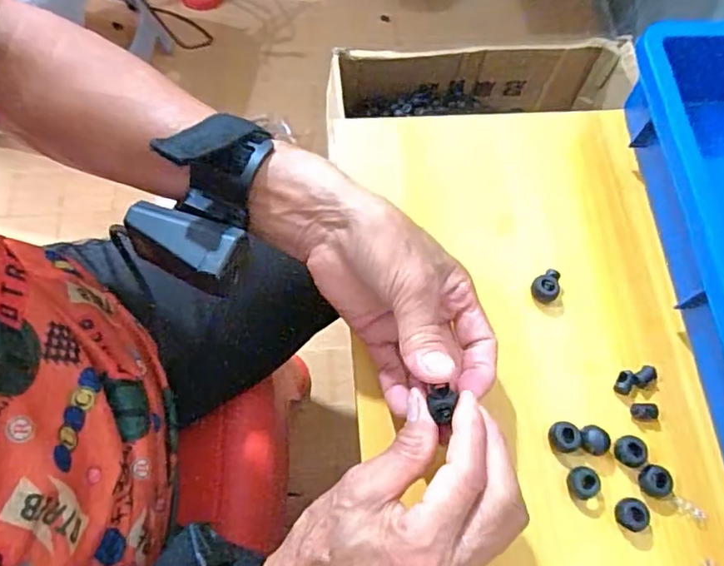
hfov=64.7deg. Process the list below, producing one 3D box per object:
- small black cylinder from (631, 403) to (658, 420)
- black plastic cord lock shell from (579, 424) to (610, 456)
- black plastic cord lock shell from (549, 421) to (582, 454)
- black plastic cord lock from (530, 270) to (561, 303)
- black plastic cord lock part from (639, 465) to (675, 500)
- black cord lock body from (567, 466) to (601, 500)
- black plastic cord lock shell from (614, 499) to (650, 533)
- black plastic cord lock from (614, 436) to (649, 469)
[{"bbox_3d":[0.165,0.076,0.335,0.014,0.006,0.009,0,65,-2],"label":"small black cylinder"},{"bbox_3d":[0.131,0.090,0.324,0.016,0.013,0.017,-17,67,-10],"label":"black plastic cord lock shell"},{"bbox_3d":[0.115,0.089,0.327,0.015,0.016,0.016,-12,66,-8],"label":"black plastic cord lock shell"},{"bbox_3d":[0.117,0.002,0.361,0.017,0.016,0.019,39,69,14],"label":"black plastic cord lock"},{"bbox_3d":[0.163,0.110,0.318,0.016,0.012,0.015,19,66,7],"label":"black plastic cord lock part"},{"bbox_3d":[0.122,0.111,0.316,0.019,0.012,0.017,-2,65,-3],"label":"black cord lock body"},{"bbox_3d":[0.147,0.126,0.310,0.018,0.010,0.016,2,65,-1],"label":"black plastic cord lock shell"},{"bbox_3d":[0.151,0.095,0.323,0.016,0.011,0.016,5,65,0],"label":"black plastic cord lock"}]

